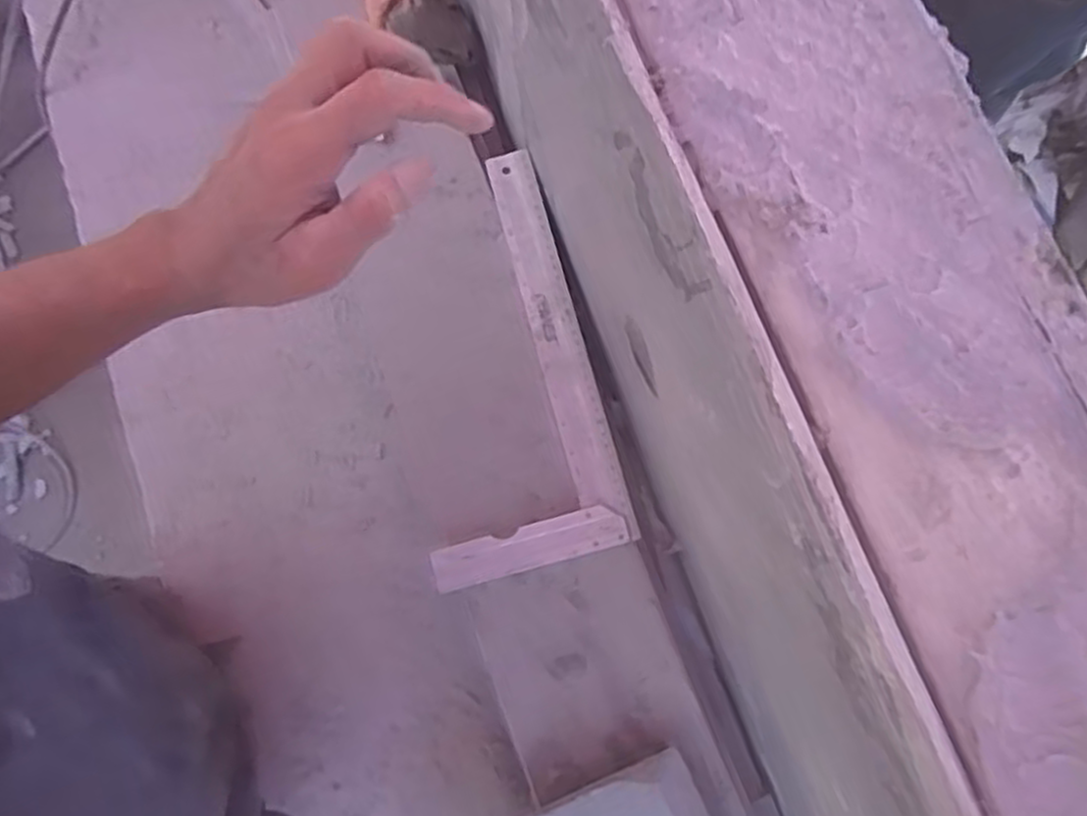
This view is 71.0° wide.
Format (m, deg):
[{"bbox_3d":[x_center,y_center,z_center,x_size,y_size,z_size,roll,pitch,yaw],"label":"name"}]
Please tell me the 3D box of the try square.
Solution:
[{"bbox_3d":[-0.046,-0.041,0.634,0.160,0.016,0.347,-15,78,-4],"label":"try square"}]

